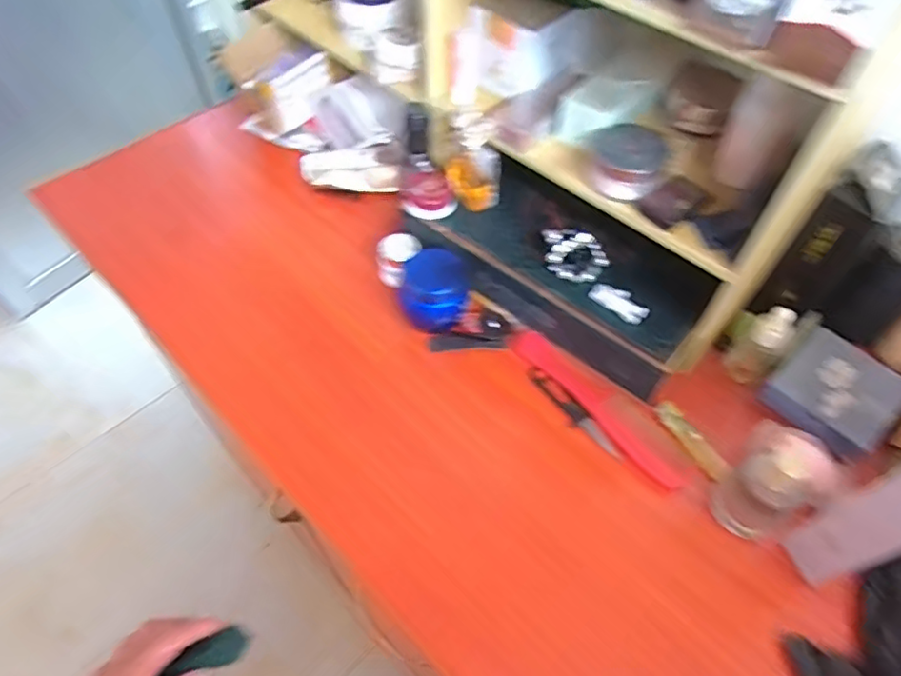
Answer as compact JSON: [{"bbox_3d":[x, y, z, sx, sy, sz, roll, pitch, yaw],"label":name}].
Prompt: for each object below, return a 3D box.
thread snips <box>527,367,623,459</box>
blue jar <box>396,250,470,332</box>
[{"bbox_3d":[0.114,0.070,0.547,0.019,0.006,0.114,-29,60,-20],"label":"thread snips"},{"bbox_3d":[-0.016,-0.043,0.575,0.067,0.067,0.063,0,54,-1],"label":"blue jar"}]

